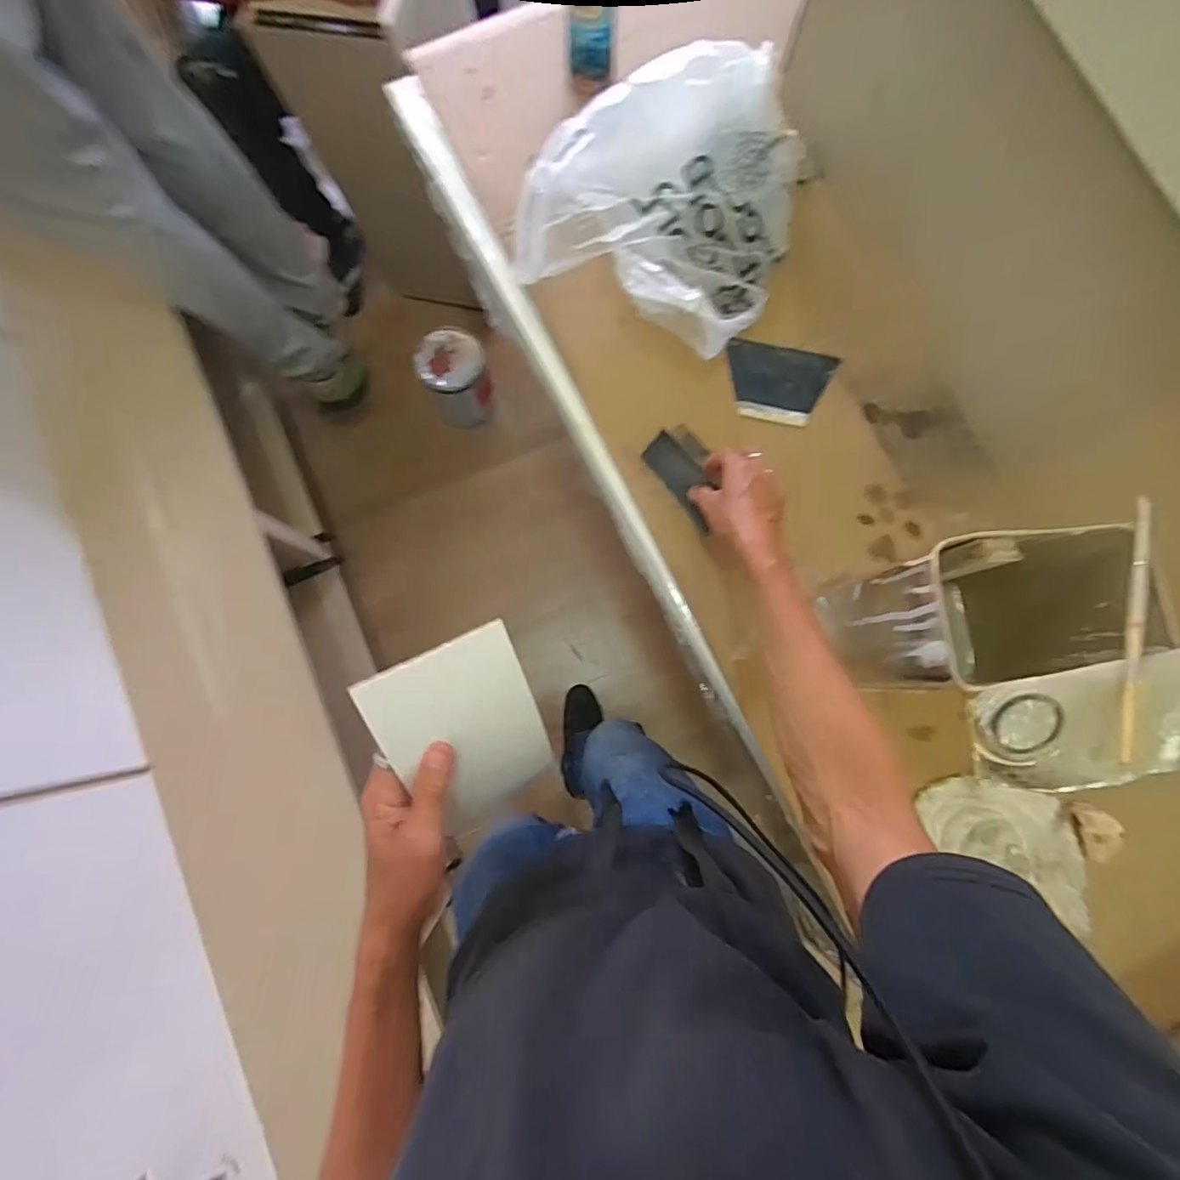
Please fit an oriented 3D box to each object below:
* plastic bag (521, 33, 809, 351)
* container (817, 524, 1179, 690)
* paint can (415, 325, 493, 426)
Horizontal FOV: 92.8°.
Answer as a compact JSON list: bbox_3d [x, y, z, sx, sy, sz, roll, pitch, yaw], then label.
[{"bbox_3d":[0.098,-0.461,0.651,0.294,0.152,0.356,33,82,5],"label":"plastic bag"},{"bbox_3d":[0.327,0.030,0.501,0.166,0.216,0.117,-5,81,-1],"label":"container"},{"bbox_3d":[-0.325,-0.519,1.396,0.153,0.199,0.153,0,81,0],"label":"paint can"}]

